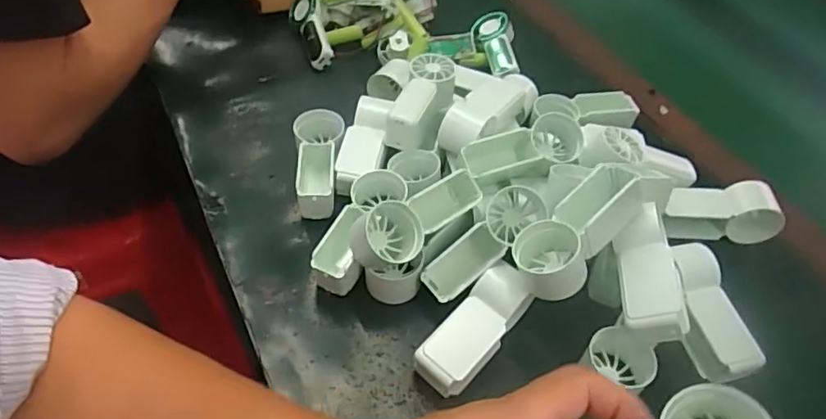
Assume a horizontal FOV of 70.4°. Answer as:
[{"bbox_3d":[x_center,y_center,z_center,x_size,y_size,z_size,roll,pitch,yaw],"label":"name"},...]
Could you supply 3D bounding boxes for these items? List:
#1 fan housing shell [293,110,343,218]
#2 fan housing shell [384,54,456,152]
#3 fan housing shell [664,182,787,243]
[{"bbox_3d":[-0.074,-0.040,0.457,0.038,0.035,0.097,0,63,-7],"label":"fan housing shell"},{"bbox_3d":[0.008,-0.085,0.476,0.039,0.038,0.091,15,48,6],"label":"fan housing shell"},{"bbox_3d":[0.237,0.001,0.452,0.095,0.037,0.032,1,48,-6],"label":"fan housing shell"}]

